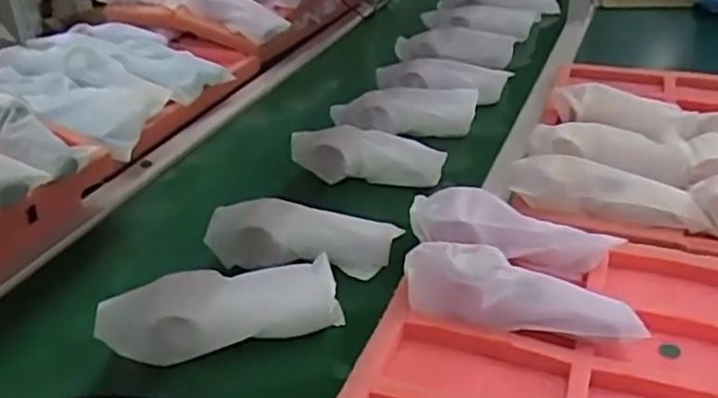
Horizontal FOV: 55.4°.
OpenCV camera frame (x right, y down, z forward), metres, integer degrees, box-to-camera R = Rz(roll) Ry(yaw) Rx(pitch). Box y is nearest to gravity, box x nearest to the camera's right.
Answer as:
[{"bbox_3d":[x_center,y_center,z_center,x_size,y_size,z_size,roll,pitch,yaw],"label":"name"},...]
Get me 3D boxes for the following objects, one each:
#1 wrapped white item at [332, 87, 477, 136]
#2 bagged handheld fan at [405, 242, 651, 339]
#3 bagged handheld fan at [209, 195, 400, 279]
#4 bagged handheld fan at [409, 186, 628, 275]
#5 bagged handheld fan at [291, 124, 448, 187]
[{"bbox_3d":[0.067,-0.122,0.964,0.196,0.070,0.051,-2,32,1],"label":"wrapped white item"},{"bbox_3d":[0.137,0.085,0.592,0.194,0.054,0.061,7,33,16],"label":"bagged handheld fan"},{"bbox_3d":[-0.061,0.045,0.711,0.199,0.063,0.055,3,32,10],"label":"bagged handheld fan"},{"bbox_3d":[0.148,0.030,0.665,0.187,0.054,0.054,4,33,12],"label":"bagged handheld fan"},{"bbox_3d":[0.008,-0.055,0.863,0.199,0.060,0.042,4,32,11],"label":"bagged handheld fan"}]

